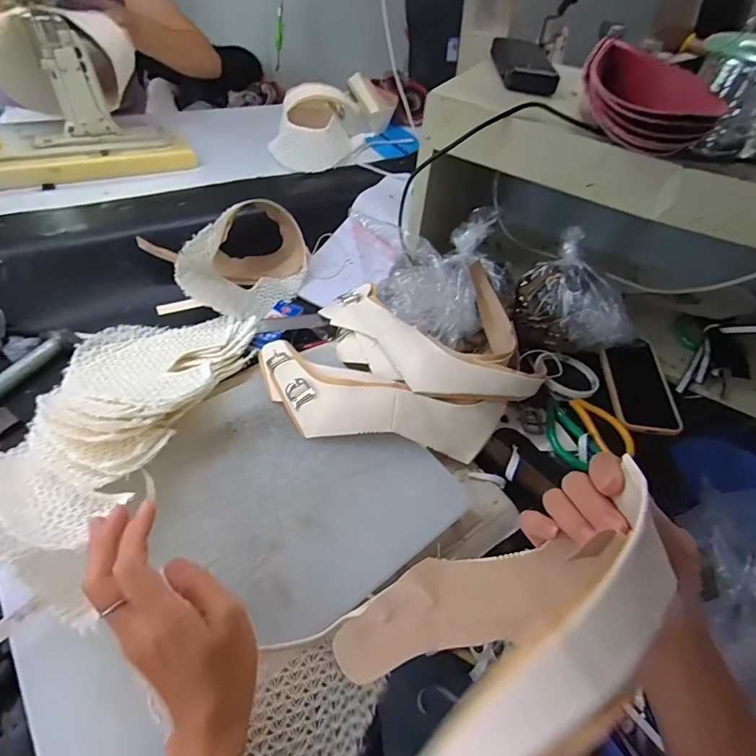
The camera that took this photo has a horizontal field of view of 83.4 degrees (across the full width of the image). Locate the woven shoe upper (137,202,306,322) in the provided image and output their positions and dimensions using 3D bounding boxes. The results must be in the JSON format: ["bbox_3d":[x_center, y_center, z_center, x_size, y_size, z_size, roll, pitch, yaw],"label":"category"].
[{"bbox_3d":[-0.200,-0.162,0.614,0.229,0.107,0.162,-22,55,-24],"label":"woven shoe upper"}]

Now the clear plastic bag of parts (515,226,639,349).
[{"bbox_3d":[0.268,-0.100,0.587,0.083,0.122,0.164,-32,59,-30],"label":"clear plastic bag of parts"}]

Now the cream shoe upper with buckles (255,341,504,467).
[{"bbox_3d":[-0.012,0.028,0.468,0.291,0.044,0.115,17,49,8],"label":"cream shoe upper with buckles"}]

